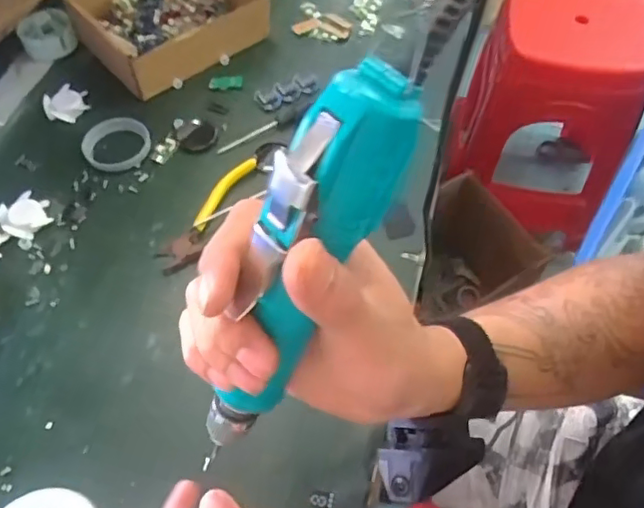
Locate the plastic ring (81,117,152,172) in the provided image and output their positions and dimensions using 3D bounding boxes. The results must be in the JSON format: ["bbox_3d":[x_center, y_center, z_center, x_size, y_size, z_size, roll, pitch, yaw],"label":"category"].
[{"bbox_3d":[-0.187,-0.102,0.550,0.057,0.014,0.058,0,57,0],"label":"plastic ring"}]

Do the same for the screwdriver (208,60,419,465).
[{"bbox_3d":[-0.011,0.009,0.229,0.035,0.165,0.029,34,26,20],"label":"screwdriver"}]

